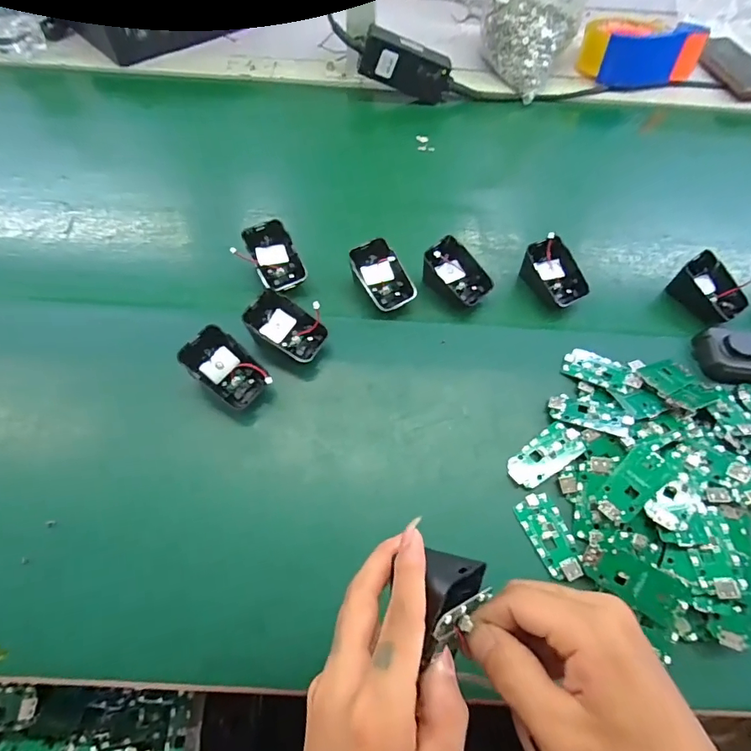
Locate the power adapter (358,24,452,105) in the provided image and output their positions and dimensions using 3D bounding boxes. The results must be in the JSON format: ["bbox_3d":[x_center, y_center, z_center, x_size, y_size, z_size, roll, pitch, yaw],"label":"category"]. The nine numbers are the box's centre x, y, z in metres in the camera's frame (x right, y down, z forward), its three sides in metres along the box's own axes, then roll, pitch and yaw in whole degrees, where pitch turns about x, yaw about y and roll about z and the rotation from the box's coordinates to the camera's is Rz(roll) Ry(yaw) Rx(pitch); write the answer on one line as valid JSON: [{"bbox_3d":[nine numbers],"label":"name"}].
[{"bbox_3d":[0.039,-0.395,0.602,0.113,0.054,0.026,16,59,-16],"label":"power adapter"}]

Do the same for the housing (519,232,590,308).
[{"bbox_3d":[0.178,-0.100,0.467,0.048,0.038,0.065,-23,64,-15],"label":"housing"}]

